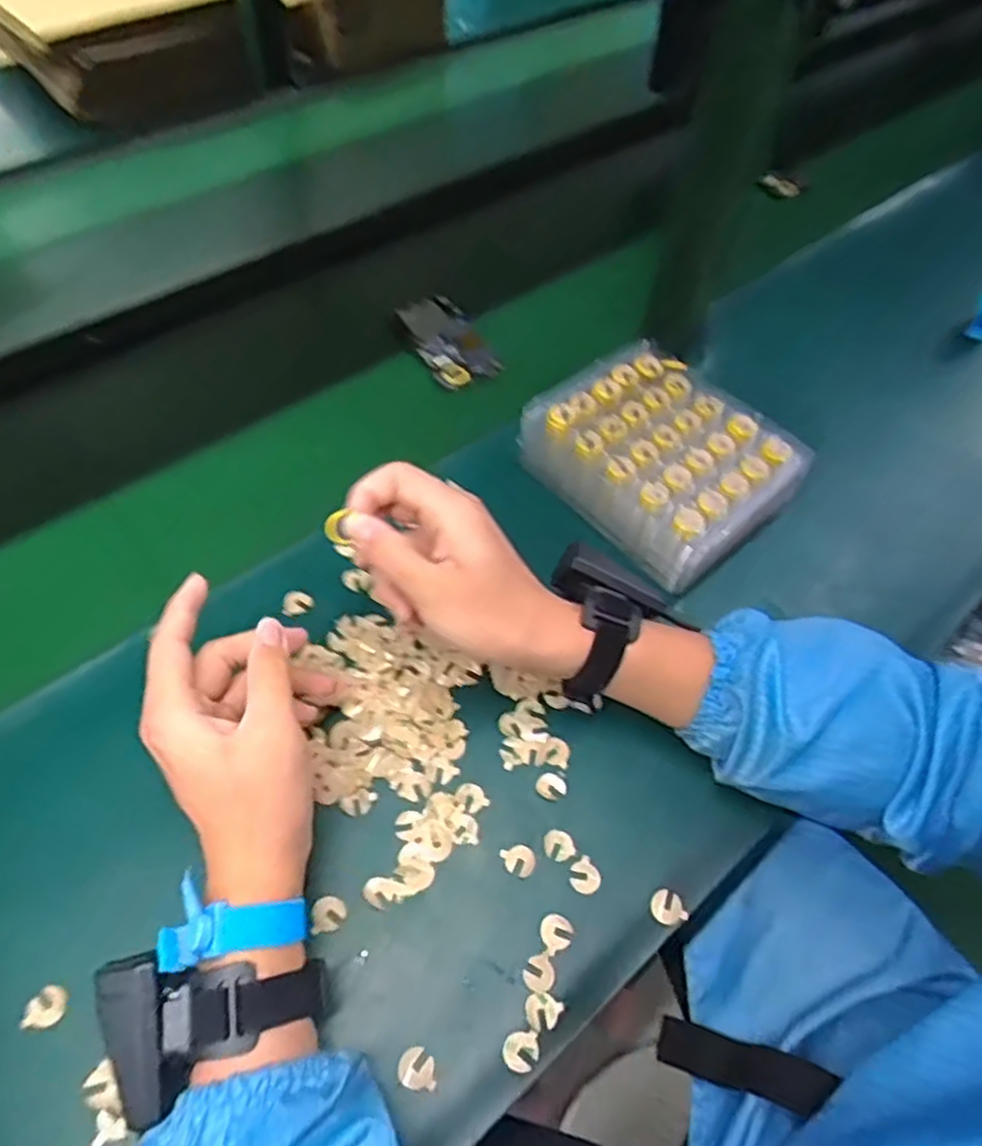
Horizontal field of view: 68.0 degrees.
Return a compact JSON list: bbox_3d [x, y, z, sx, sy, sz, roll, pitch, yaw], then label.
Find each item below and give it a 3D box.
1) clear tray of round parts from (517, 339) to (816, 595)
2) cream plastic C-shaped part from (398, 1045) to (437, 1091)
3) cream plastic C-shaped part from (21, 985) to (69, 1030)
[{"bbox_3d":[0.127,-0.090,0.558,0.148,0.058,0.180,-37,65,-25],"label":"clear tray of round parts"},{"bbox_3d":[-0.038,0.251,0.369,0.019,0.004,0.018,2,52,-3],"label":"cream plastic C-shaped part"},{"bbox_3d":[-0.230,0.224,0.377,0.017,0.008,0.019,3,52,-2],"label":"cream plastic C-shaped part"}]

